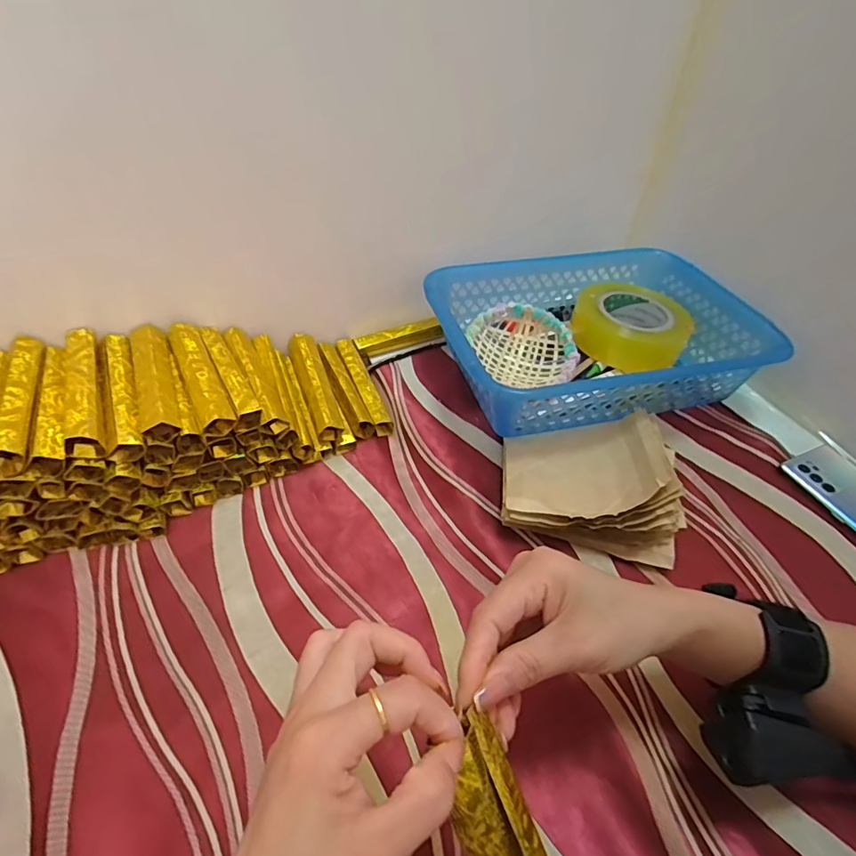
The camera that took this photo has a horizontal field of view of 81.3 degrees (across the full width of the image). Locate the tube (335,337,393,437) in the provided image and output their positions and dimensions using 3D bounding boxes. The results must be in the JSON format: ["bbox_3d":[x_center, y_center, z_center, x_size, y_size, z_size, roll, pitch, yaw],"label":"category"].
[{"bbox_3d":[-0.071,-0.050,0.544,0.022,0.025,0.130,-17,50,-17],"label":"tube"}]

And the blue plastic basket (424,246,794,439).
[{"bbox_3d":[0.173,-0.099,0.552,0.324,0.089,0.222,-9,48,-10],"label":"blue plastic basket"}]

